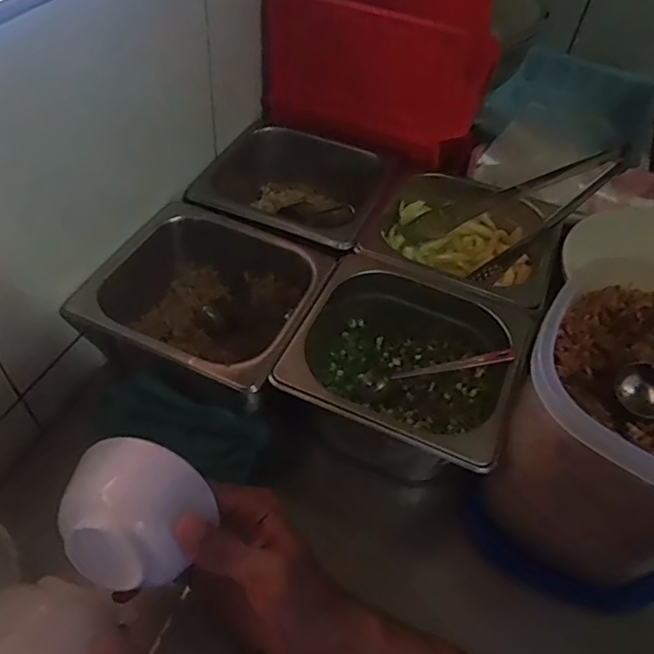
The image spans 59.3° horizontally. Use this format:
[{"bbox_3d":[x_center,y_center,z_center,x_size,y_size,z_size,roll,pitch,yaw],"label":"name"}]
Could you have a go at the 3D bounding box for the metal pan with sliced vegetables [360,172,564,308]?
[{"bbox_3d":[0.130,-0.080,0.569,0.174,0.061,0.151,23,52,12],"label":"metal pan with sliced vegetables"}]

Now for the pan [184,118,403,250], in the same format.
[{"bbox_3d":[-0.031,-0.133,0.607,0.174,0.081,0.160,24,52,13],"label":"pan"}]

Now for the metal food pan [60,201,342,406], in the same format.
[{"bbox_3d":[-0.097,-0.014,0.507,0.169,0.102,0.164,21,52,11],"label":"metal food pan"}]

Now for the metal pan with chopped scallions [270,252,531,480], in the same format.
[{"bbox_3d":[0.060,0.036,0.481,0.161,0.085,0.157,20,51,10],"label":"metal pan with chopped scallions"}]

